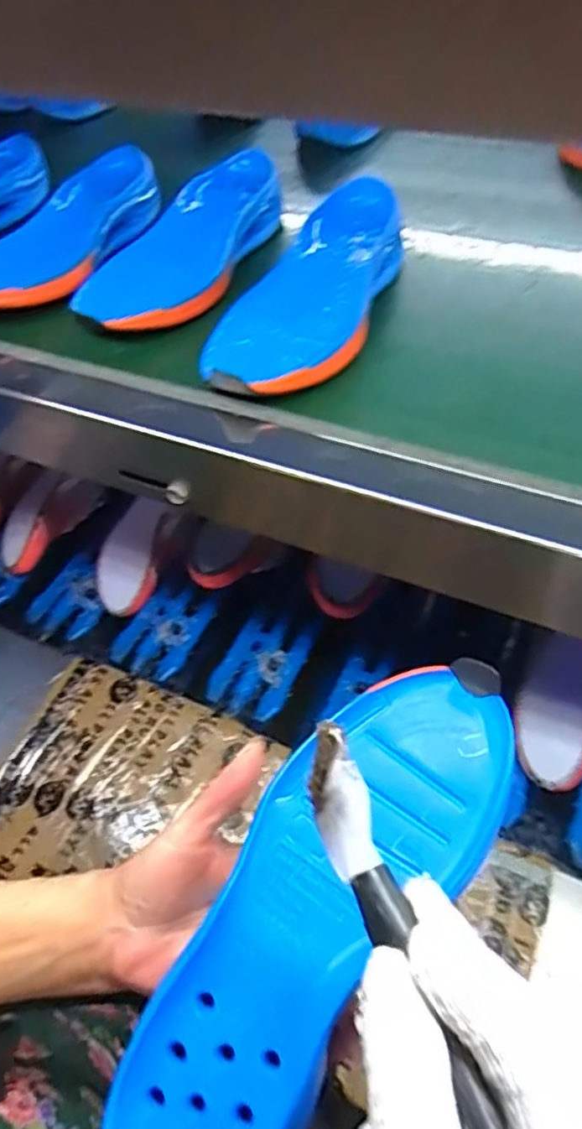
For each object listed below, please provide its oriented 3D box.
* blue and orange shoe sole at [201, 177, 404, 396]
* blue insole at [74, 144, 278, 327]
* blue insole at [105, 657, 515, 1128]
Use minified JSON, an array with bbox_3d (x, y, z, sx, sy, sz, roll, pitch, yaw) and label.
[{"bbox_3d":[0.025,-0.211,0.491,0.096,0.030,0.248,23,59,19],"label":"blue and orange shoe sole"},{"bbox_3d":[-0.092,-0.274,0.547,0.116,0.034,0.234,15,57,15],"label":"blue insole"},{"bbox_3d":[0.013,0.153,0.299,0.091,0.019,0.258,32,73,24],"label":"blue insole"}]

